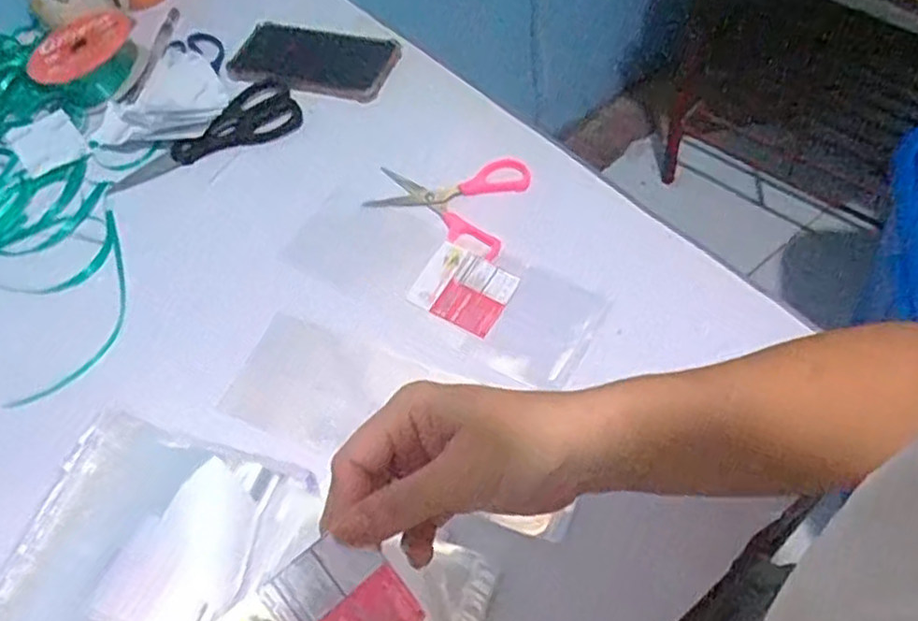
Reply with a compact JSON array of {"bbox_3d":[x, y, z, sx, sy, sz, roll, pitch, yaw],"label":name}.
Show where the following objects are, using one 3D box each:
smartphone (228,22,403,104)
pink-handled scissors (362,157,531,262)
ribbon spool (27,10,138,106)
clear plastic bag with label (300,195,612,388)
[{"bbox_3d":[-0.145,-0.254,0.722,0.168,0.015,0.082,17,61,17],"label":"smartphone"},{"bbox_3d":[-0.014,-0.096,0.604,0.127,0.017,0.098,15,61,16],"label":"pink-handled scissors"},{"bbox_3d":[-0.388,-0.273,0.749,0.099,0.039,0.119,2,58,9],"label":"ribbon spool"},{"bbox_3d":[-0.022,-0.026,0.566,0.268,0.010,0.085,24,69,25],"label":"clear plastic bag with label"}]

